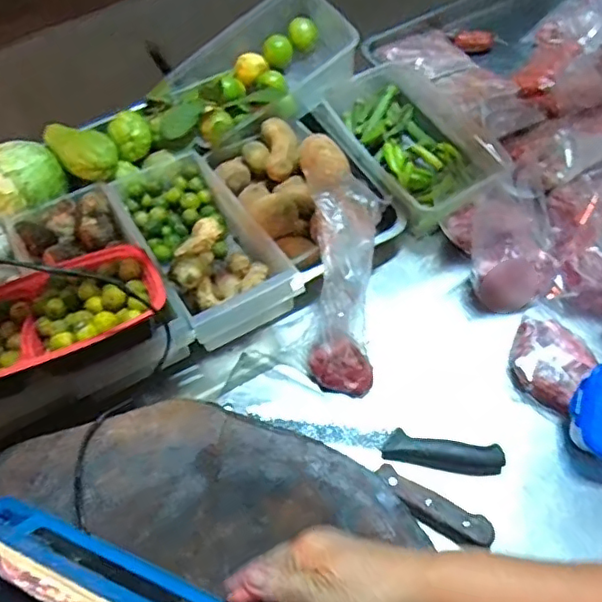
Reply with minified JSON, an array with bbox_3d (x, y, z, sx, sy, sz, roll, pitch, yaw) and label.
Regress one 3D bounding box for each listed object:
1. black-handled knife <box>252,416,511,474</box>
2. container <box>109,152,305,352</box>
[{"bbox_3d":[0.085,0.155,0.646,0.266,0.032,0.025,9,60,4],"label":"black-handled knife"},{"bbox_3d":[-0.130,-0.080,0.719,0.132,0.076,0.303,-26,52,-15],"label":"container"}]

